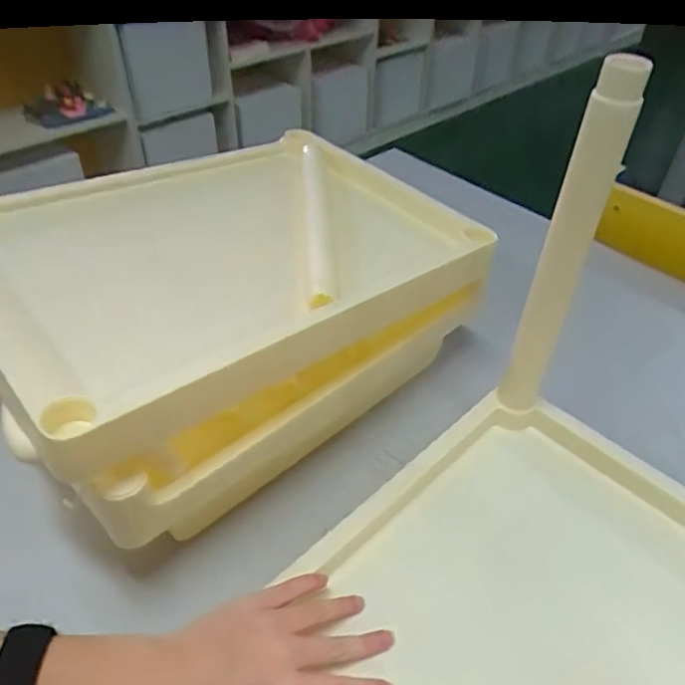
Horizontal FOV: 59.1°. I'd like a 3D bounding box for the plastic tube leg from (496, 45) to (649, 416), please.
[{"bbox_3d":[0.161,-0.056,0.443,0.033,0.284,0.029,21,46,19],"label":"plastic tube leg"}]

